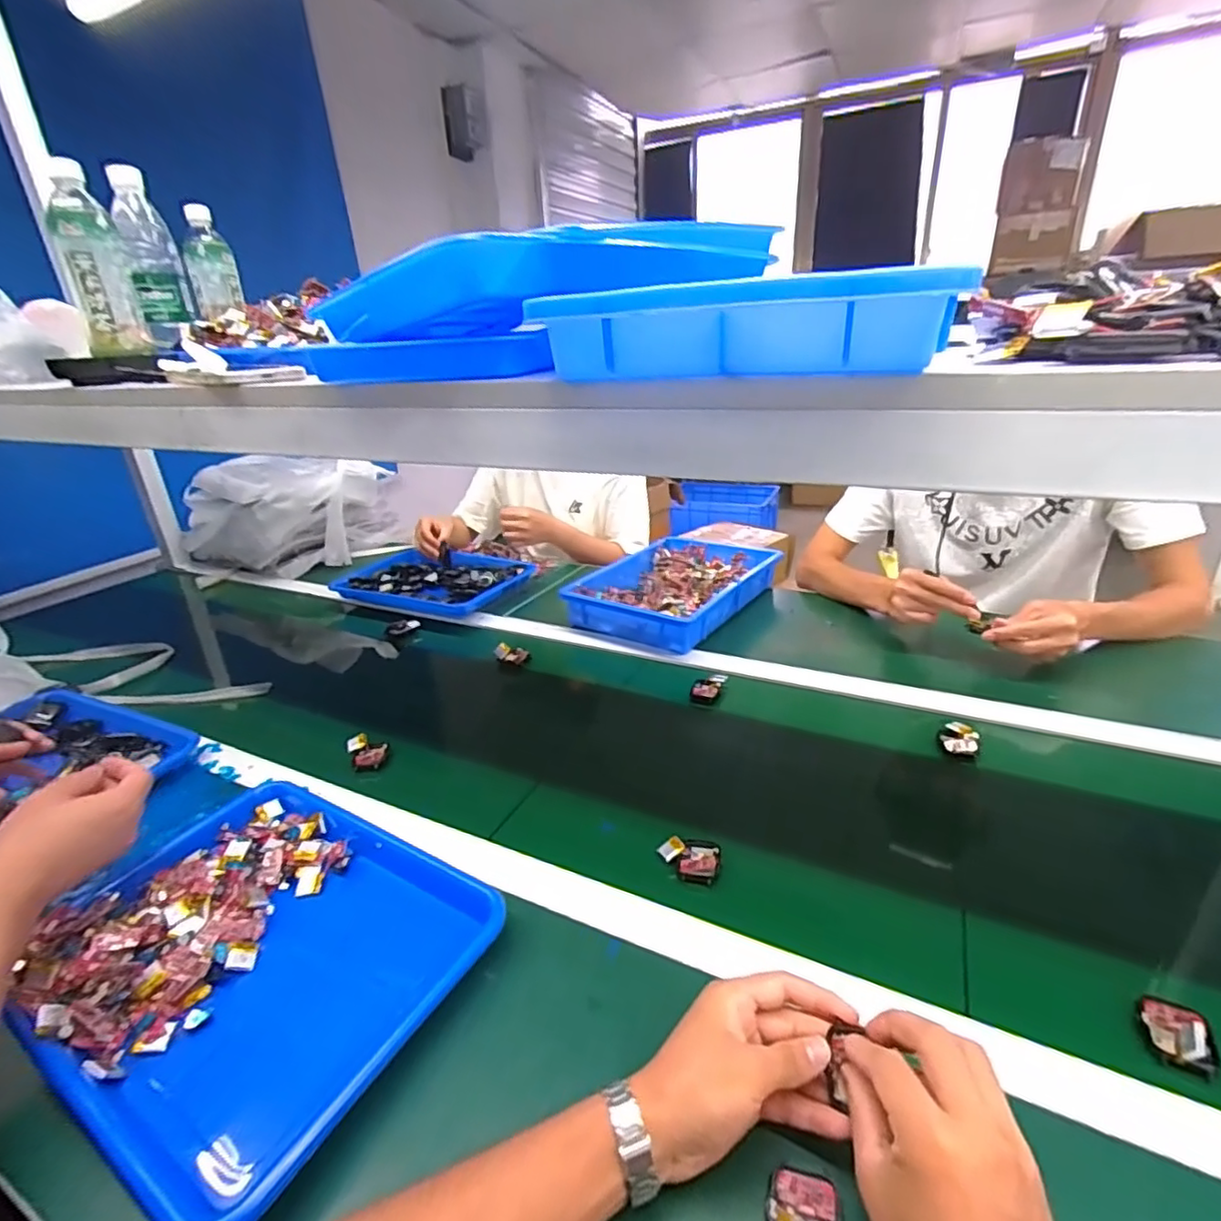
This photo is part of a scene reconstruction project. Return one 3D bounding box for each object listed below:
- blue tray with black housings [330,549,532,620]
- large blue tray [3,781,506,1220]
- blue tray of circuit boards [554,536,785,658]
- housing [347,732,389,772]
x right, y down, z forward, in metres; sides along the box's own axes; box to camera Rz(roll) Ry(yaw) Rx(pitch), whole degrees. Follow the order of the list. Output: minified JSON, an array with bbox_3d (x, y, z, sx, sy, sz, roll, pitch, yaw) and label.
[{"bbox_3d":[-0.321,-0.060,1.144,0.314,0.035,0.220,6,27,20],"label":"blue tray with black housings"},{"bbox_3d":[-0.275,0.264,0.498,0.329,0.050,0.265,11,29,29],"label":"large blue tray"},{"bbox_3d":[0.110,-0.041,1.051,0.235,0.057,0.355,15,31,35],"label":"blue tray of circuit boards"},{"bbox_3d":[-0.288,0.168,0.739,0.041,0.025,0.051,-17,28,-27],"label":"housing"}]

